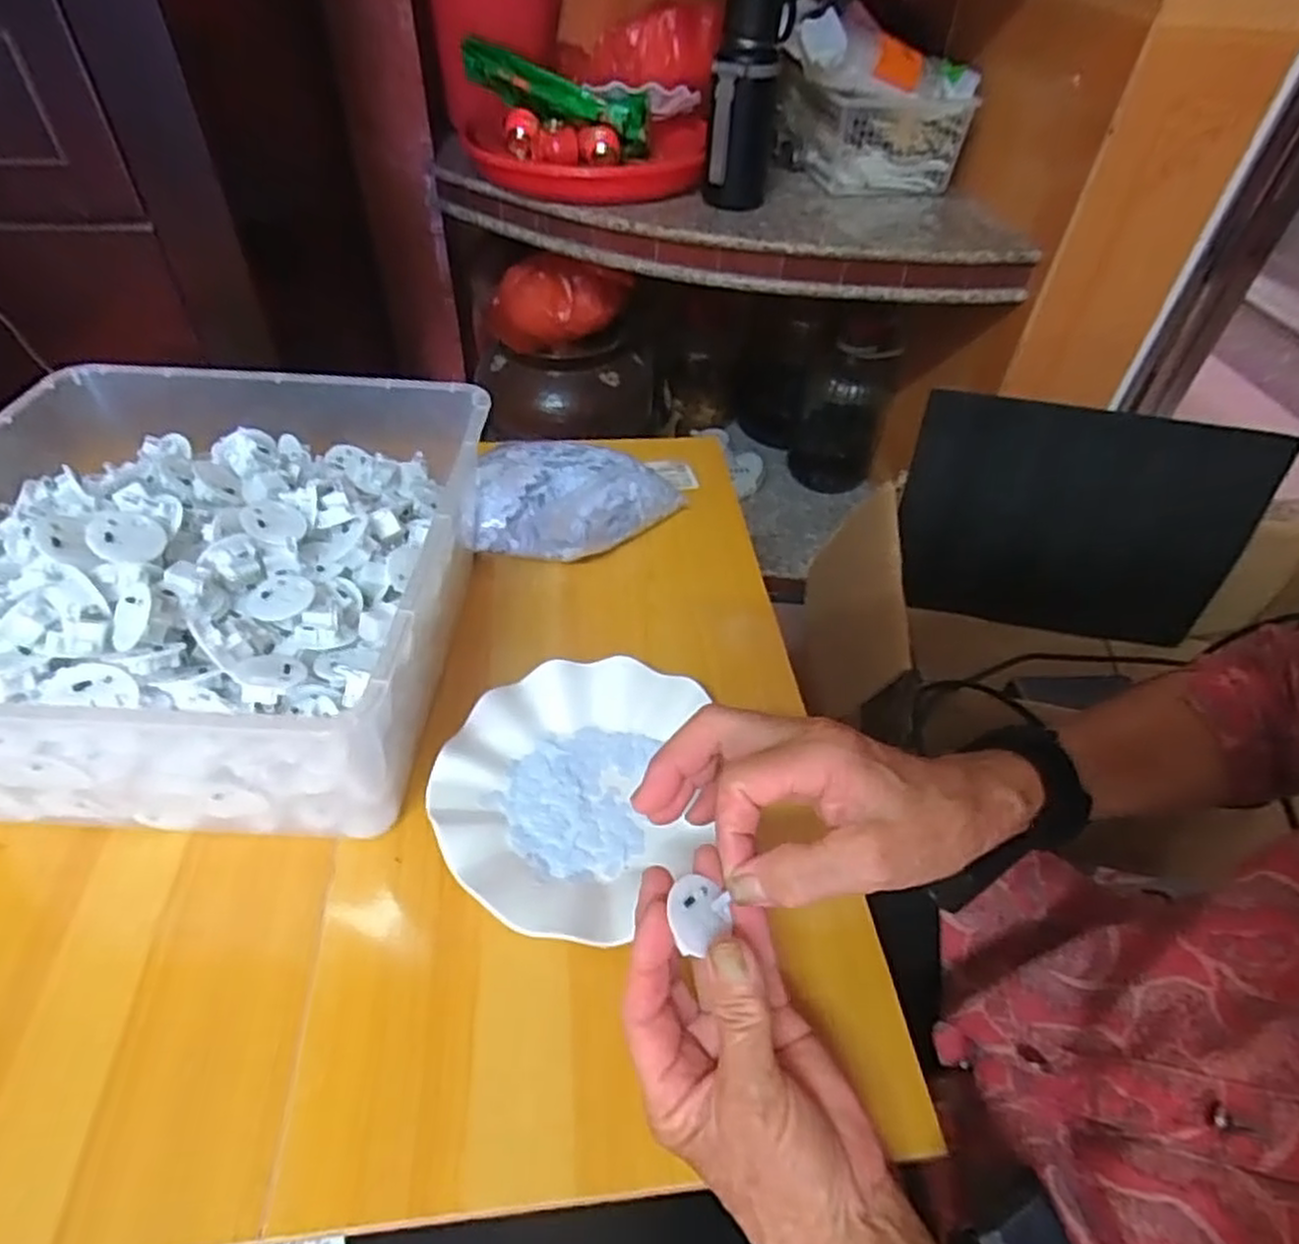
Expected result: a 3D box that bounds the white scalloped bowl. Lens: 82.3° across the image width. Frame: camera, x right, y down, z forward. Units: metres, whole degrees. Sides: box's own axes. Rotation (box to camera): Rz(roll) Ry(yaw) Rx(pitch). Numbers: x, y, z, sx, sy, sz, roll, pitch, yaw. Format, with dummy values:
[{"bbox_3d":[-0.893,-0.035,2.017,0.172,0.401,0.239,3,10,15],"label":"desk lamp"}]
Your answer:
[{"bbox_3d":[-0.039,0.094,0.451,0.156,0.025,0.179,33,53,25],"label":"white scalloped bowl"}]

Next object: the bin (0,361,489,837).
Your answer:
[{"bbox_3d":[-0.282,-0.032,0.450,0.325,0.134,0.299,2,46,-2],"label":"bin"}]

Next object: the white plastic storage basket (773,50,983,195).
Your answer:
[{"bbox_3d":[0.312,-0.720,1.082,0.214,0.113,0.210,-5,47,-8],"label":"white plastic storage basket"}]

